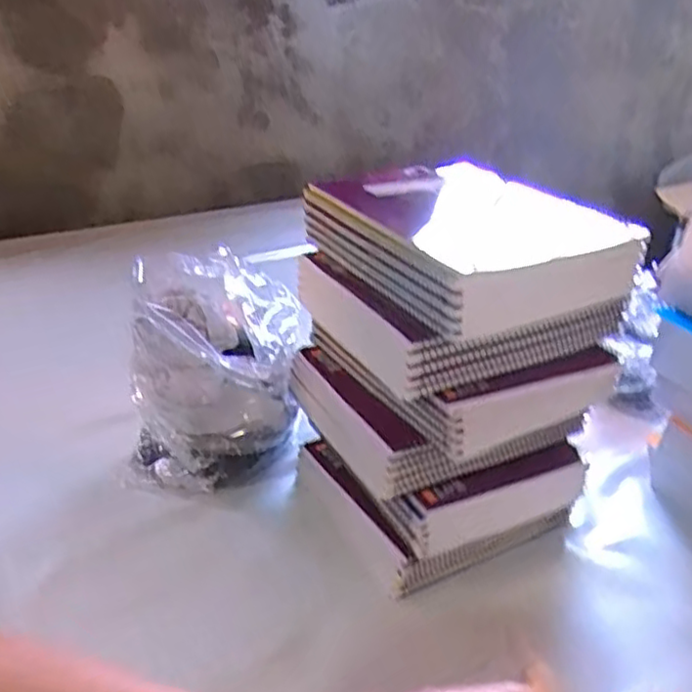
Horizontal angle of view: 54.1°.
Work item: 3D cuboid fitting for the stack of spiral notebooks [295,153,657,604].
[{"bbox_3d":[0.103,0.029,0.705,0.239,0.340,0.242,-13,31,-25],"label":"stack of spiral notebooks"}]

